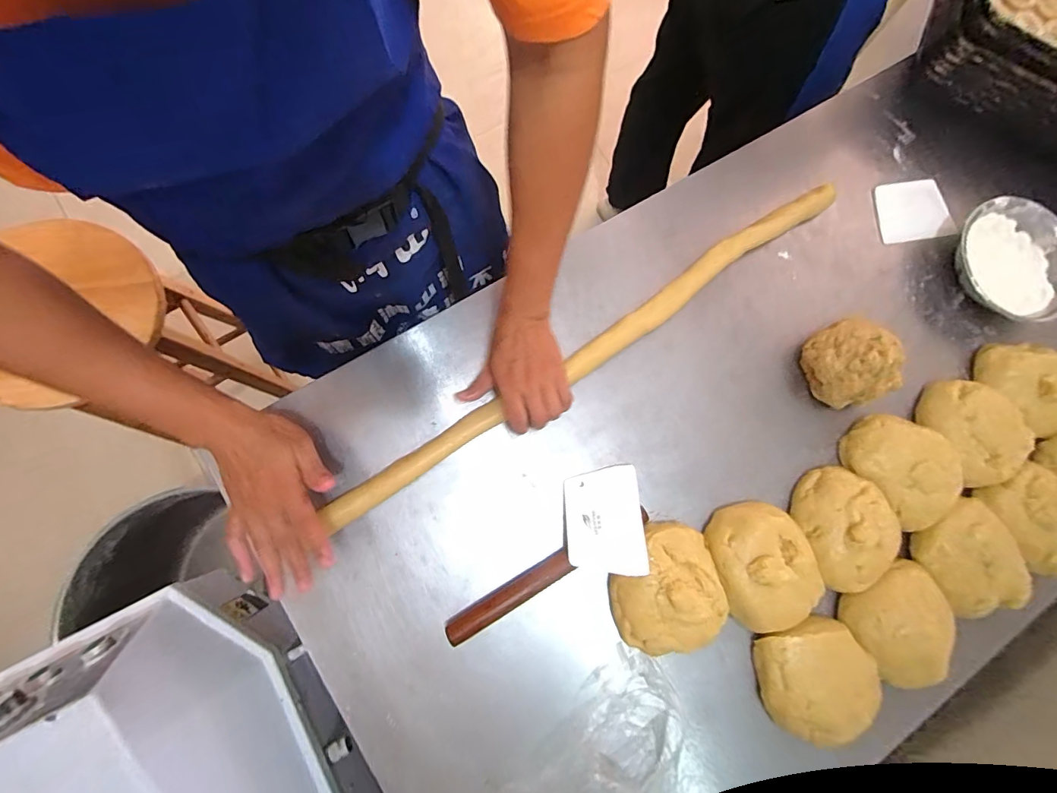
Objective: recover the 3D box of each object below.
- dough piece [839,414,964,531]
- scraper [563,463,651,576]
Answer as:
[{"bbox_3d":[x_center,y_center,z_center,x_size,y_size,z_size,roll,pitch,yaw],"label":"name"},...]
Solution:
[{"bbox_3d":[0.508,0.090,0.596,0.121,0.051,0.146,-37,85,-11],"label":"dough piece"},{"bbox_3d":[0.094,0.153,0.555,0.095,0.007,0.129,-5,65,5],"label":"scraper"}]

